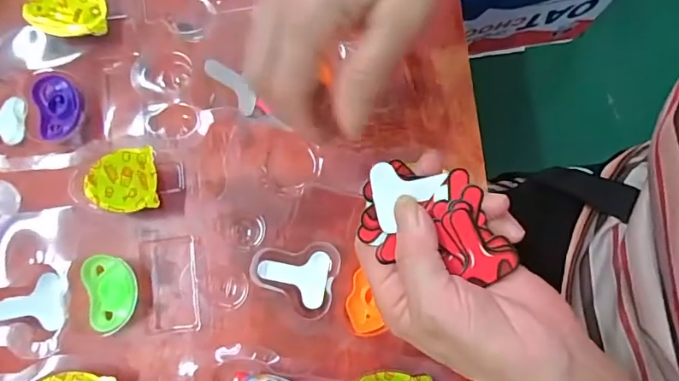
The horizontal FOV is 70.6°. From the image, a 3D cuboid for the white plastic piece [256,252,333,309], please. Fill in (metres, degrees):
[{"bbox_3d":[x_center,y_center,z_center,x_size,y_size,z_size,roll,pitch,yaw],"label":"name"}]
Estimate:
[{"bbox_3d":[-0.029,0.054,0.307,0.044,0.006,0.034,13,79,3],"label":"white plastic piece"}]

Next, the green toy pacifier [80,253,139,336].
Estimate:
[{"bbox_3d":[-0.144,0.065,0.304,0.032,0.010,0.048,-18,79,-3],"label":"green toy pacifier"}]

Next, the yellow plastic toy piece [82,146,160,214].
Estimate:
[{"bbox_3d":[-0.139,-0.006,0.306,0.051,0.004,0.039,-4,87,13],"label":"yellow plastic toy piece"}]

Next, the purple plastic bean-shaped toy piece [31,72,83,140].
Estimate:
[{"bbox_3d":[-0.190,-0.057,0.325,0.029,0.005,0.045,-17,79,-3],"label":"purple plastic bean-shaped toy piece"}]

